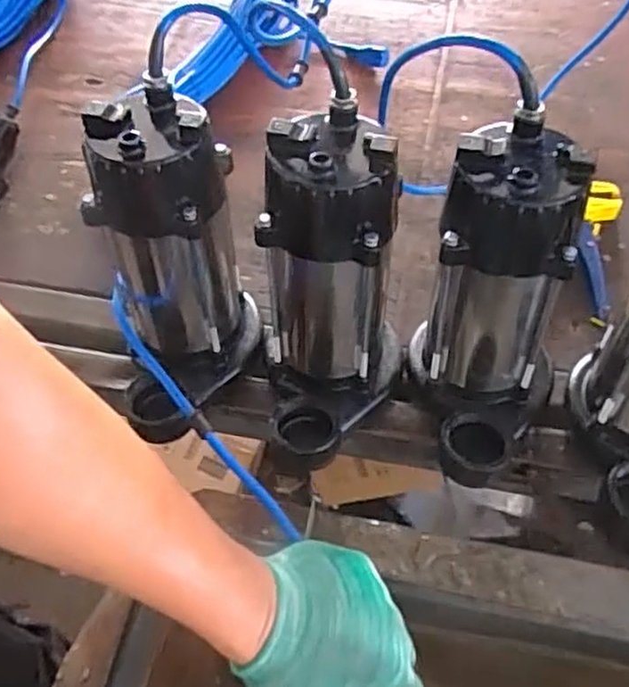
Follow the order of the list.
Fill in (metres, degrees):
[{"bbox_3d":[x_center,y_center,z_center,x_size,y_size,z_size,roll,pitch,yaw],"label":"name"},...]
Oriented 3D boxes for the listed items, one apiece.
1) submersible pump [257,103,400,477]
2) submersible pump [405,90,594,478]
[{"bbox_3d":[0.011,-0.029,0.535,0.108,0.236,0.161,-1,56,2],"label":"submersible pump"},{"bbox_3d":[0.126,-0.018,0.516,0.108,0.228,0.152,16,58,13],"label":"submersible pump"}]

